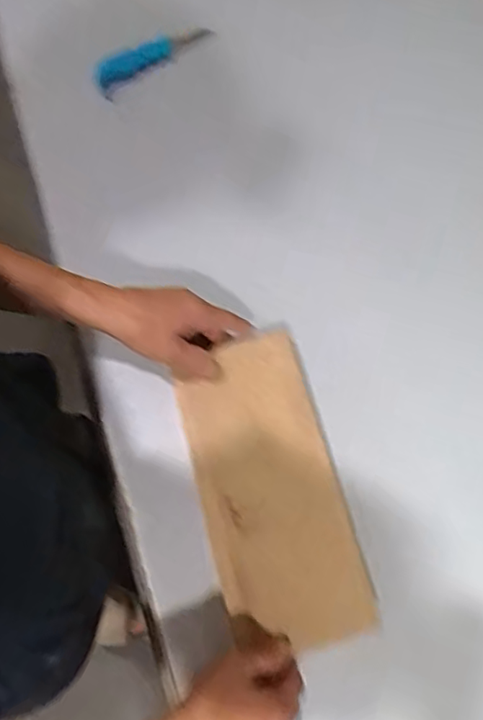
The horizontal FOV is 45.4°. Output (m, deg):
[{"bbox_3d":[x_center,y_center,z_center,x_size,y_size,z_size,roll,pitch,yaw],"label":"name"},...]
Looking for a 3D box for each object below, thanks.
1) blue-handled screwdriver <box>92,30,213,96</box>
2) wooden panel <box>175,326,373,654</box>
[{"bbox_3d":[-0.118,-0.404,0.761,0.161,0.027,0.036,-33,75,-14],"label":"blue-handled screwdriver"},{"bbox_3d":[0.026,0.122,0.563,0.128,0.015,0.296,-15,70,-5],"label":"wooden panel"}]

